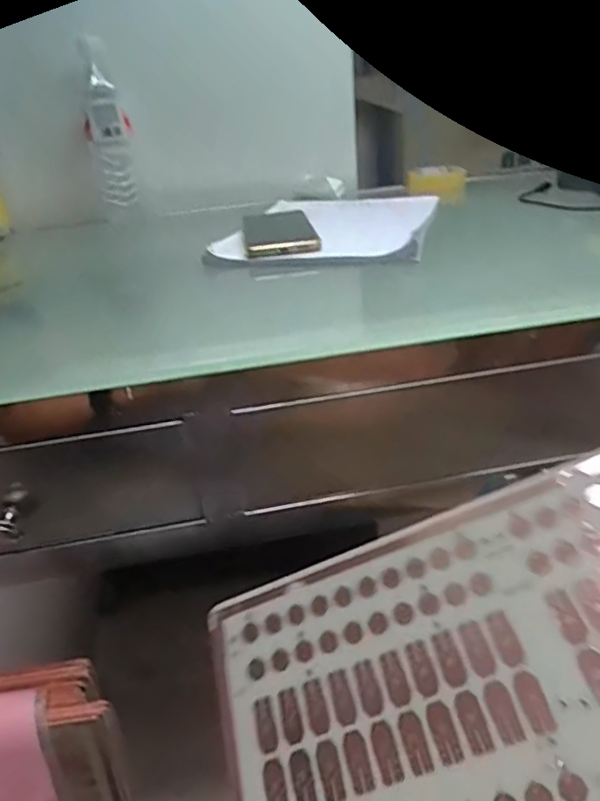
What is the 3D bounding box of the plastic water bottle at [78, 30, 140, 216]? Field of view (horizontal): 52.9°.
[{"bbox_3d":[-0.265,-0.366,0.835,0.058,0.219,0.059,-9,28,-7],"label":"plastic water bottle"}]

